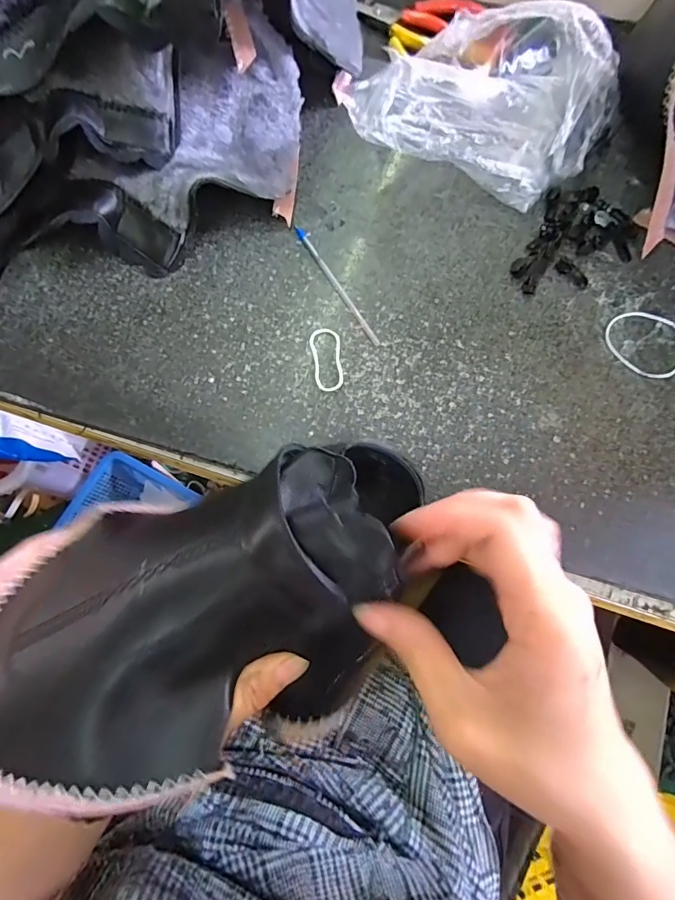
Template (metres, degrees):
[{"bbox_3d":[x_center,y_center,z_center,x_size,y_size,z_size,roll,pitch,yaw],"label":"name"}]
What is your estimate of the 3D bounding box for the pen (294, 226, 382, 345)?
[{"bbox_3d":[-0.002,-0.128,0.346,0.006,0.004,0.122,-29,75,-7],"label":"pen"}]

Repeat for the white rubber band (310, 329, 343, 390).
[{"bbox_3d":[-0.007,-0.067,0.328,0.022,0.004,0.051,-9,74,-1],"label":"white rubber band"}]

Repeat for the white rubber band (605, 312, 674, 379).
[{"bbox_3d":[0.223,-0.078,0.322,0.051,0.004,0.056,-41,77,-10],"label":"white rubber band"}]

